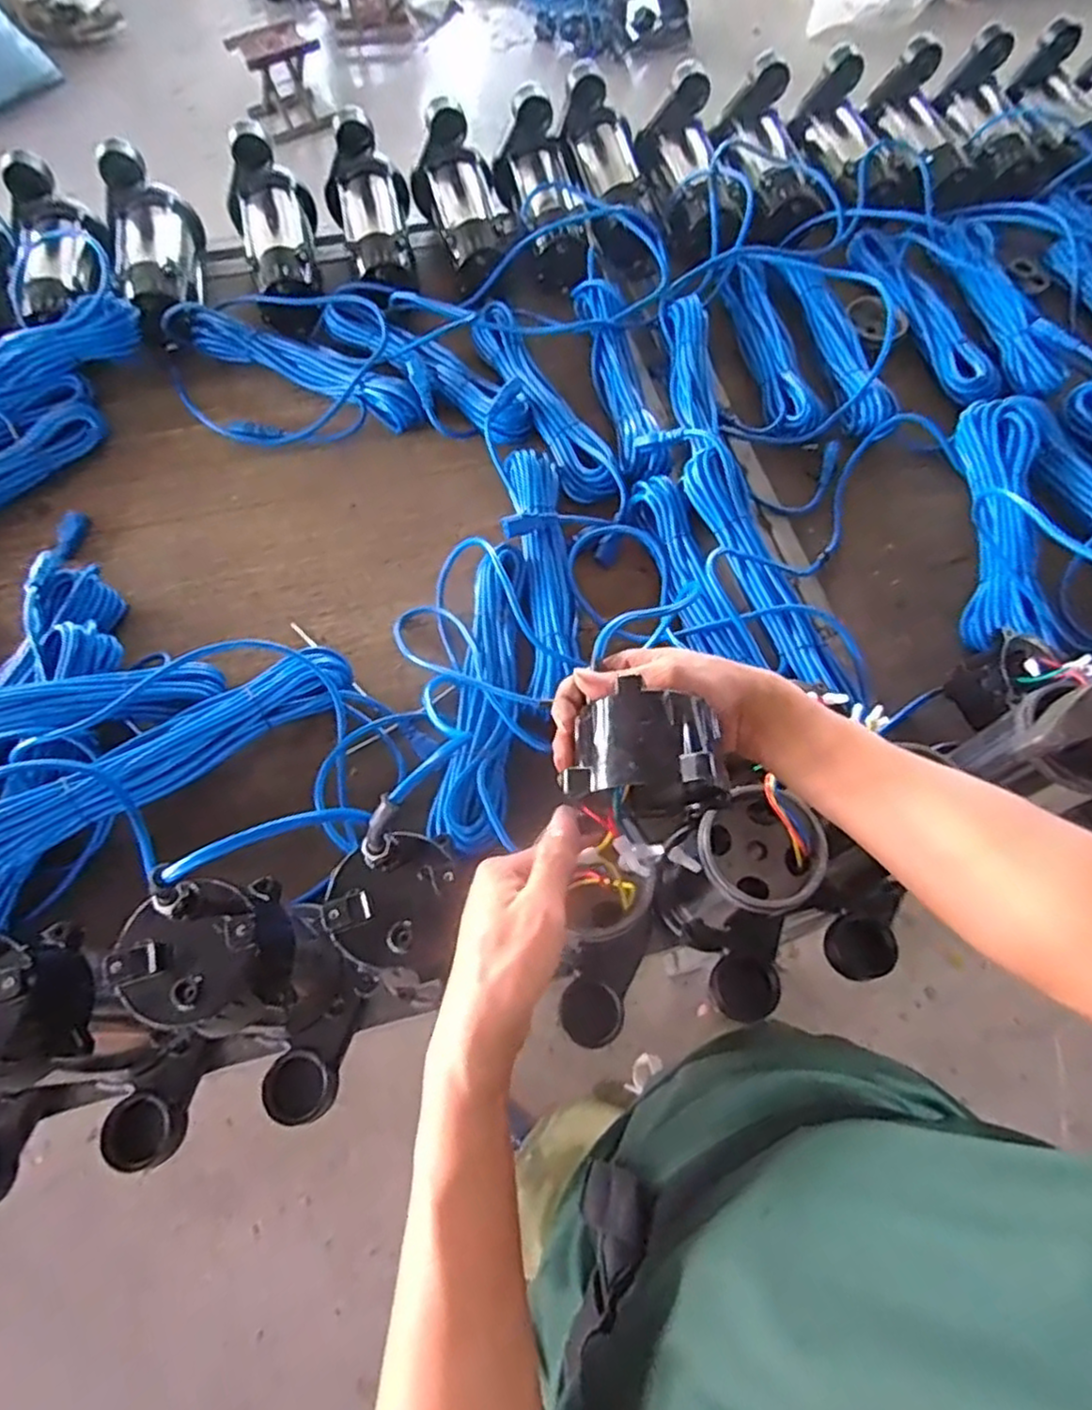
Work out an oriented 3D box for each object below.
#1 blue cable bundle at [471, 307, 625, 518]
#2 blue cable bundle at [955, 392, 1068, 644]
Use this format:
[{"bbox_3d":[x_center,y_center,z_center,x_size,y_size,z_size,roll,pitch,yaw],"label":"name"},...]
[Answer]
[{"bbox_3d":[-0.002,-0.390,0.885,0.062,0.029,0.373,-23,67,-11],"label":"blue cable bundle"},{"bbox_3d":[0.543,-0.223,0.806,0.096,0.062,0.344,9,65,4],"label":"blue cable bundle"}]

